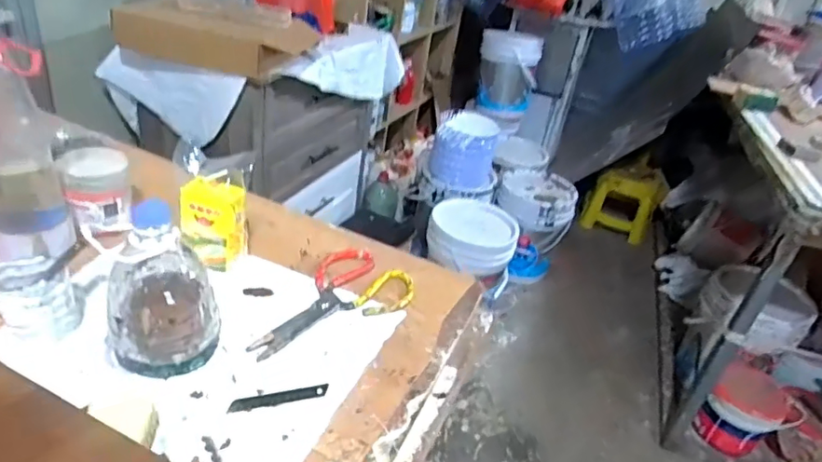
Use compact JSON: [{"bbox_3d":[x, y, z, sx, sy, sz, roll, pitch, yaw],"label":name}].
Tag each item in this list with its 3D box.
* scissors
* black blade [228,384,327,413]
[{"bbox_3d":[-0.086,0.091,0.676,0.125,0.011,0.232,22,33,17],"label":"scissors"},{"bbox_3d":[-0.131,0.167,0.554,0.096,0.004,0.016,-4,34,-25],"label":"black blade"}]

